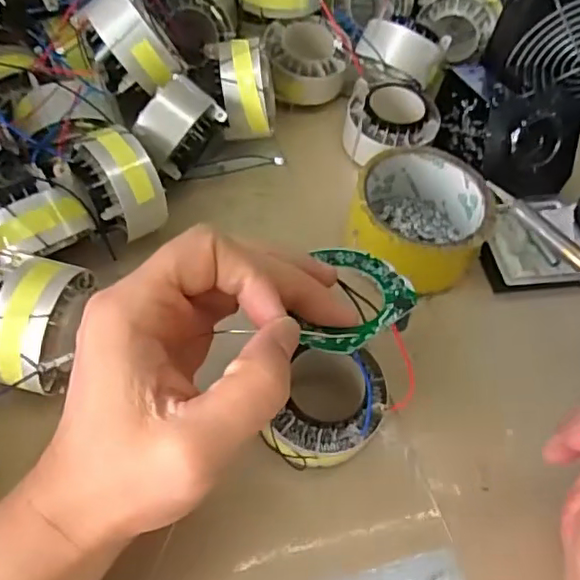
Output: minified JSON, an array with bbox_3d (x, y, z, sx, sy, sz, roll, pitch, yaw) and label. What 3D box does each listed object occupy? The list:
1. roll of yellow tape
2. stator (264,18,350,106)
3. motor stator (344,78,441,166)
[{"bbox_3d":[0.081,-0.043,0.374,0.082,0.046,0.087,26,58,12],"label":"roll of yellow tape"},{"bbox_3d":[0.013,-0.176,0.453,0.061,0.039,0.061,-3,57,-7],"label":"stator"},{"bbox_3d":[0.073,-0.119,0.425,0.065,0.032,0.065,6,56,-1],"label":"motor stator"}]

